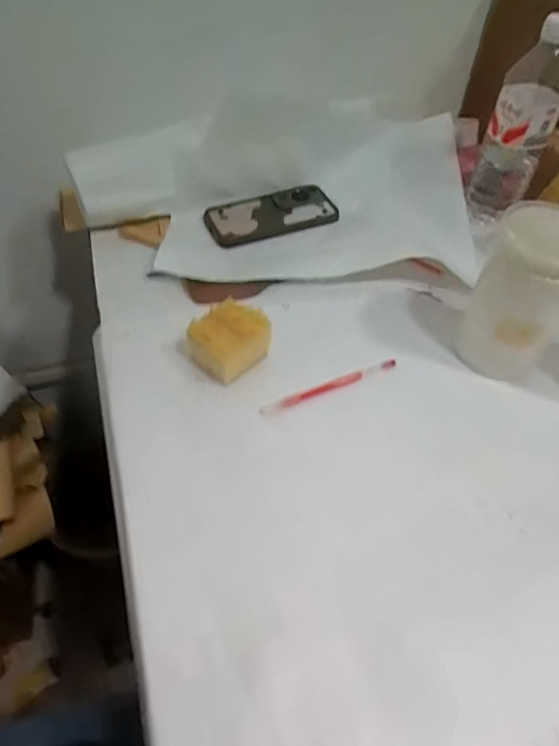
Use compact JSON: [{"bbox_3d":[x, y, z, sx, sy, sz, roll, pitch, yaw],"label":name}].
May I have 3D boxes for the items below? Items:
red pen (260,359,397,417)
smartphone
[{"bbox_3d":[0.050,0.011,0.496,0.144,0.005,0.012,-21,54,-16],"label":"red pen"},{"bbox_3d":[-0.009,-0.205,0.670,0.166,0.010,0.080,-19,53,-15],"label":"smartphone"}]

